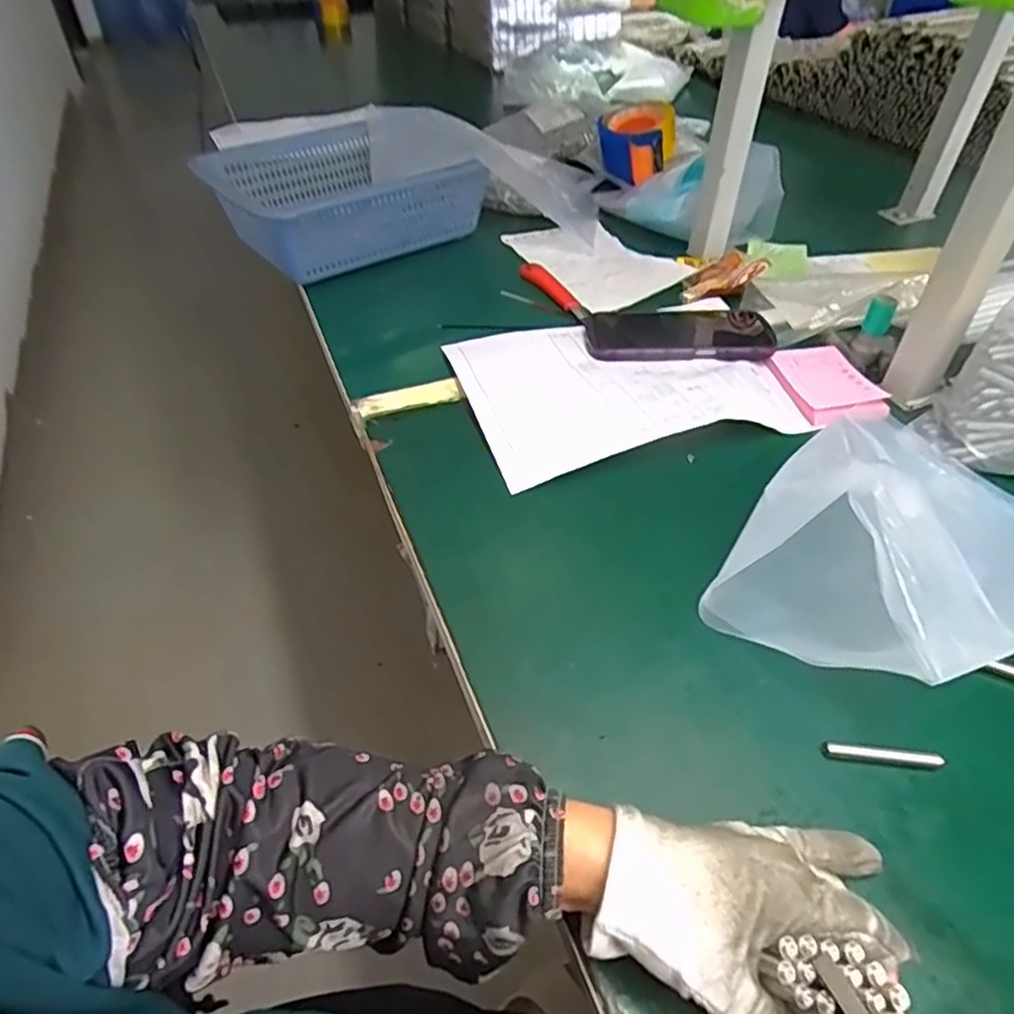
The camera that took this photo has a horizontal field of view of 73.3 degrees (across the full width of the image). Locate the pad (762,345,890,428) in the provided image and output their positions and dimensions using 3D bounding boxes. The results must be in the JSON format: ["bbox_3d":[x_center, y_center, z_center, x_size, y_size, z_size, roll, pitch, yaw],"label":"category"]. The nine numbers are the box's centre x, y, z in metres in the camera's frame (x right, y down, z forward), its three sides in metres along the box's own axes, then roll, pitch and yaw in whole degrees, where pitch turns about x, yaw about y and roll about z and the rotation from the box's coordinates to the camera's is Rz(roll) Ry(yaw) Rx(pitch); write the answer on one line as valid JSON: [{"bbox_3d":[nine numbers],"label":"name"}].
[{"bbox_3d":[0.278,-0.108,0.591,0.072,0.012,0.101,-6,44,-5],"label":"pad"}]

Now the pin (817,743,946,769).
[{"bbox_3d":[0.196,0.129,0.355,0.060,0.004,0.008,4,44,5],"label":"pin"}]

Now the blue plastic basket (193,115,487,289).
[{"bbox_3d":[-0.196,-0.349,0.790,0.266,0.092,0.224,-30,53,-28],"label":"blue plastic basket"}]

